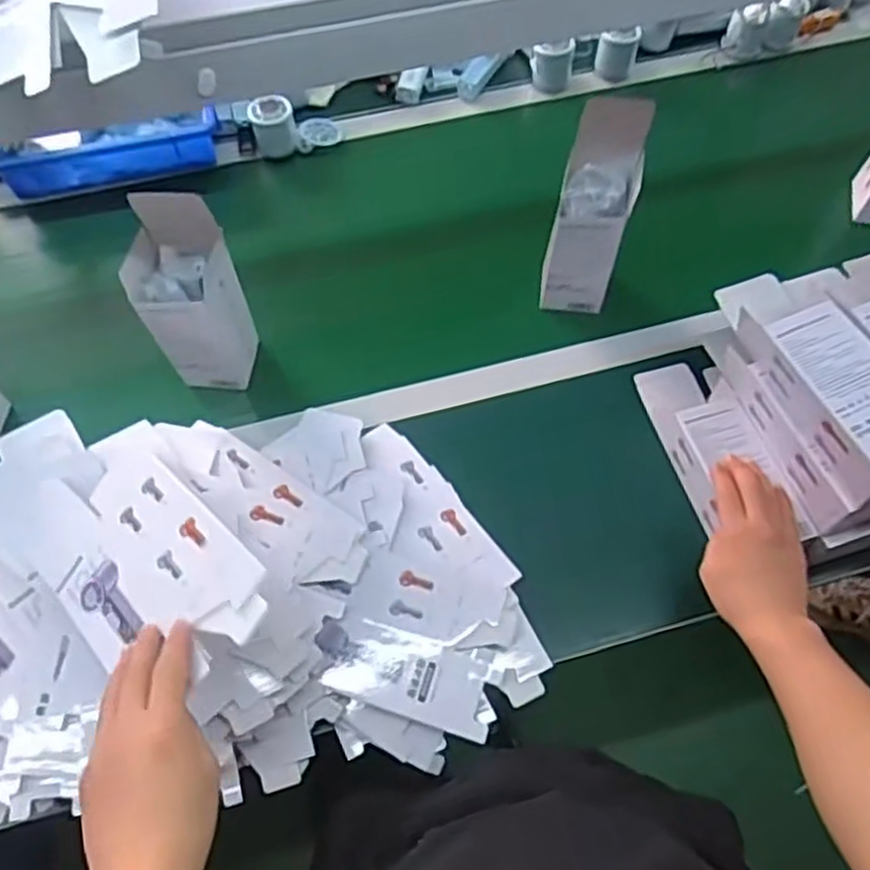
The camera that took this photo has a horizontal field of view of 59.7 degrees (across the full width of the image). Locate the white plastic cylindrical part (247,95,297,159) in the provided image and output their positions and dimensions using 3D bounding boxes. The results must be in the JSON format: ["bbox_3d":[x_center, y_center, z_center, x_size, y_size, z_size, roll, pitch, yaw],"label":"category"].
[{"bbox_3d":[-0.206,-0.394,0.972,0.056,0.060,0.044,-10,65,-5],"label":"white plastic cylindrical part"}]

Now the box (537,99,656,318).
[{"bbox_3d":[0.170,-0.236,0.815,0.074,0.235,0.090,15,65,6],"label":"box"}]

